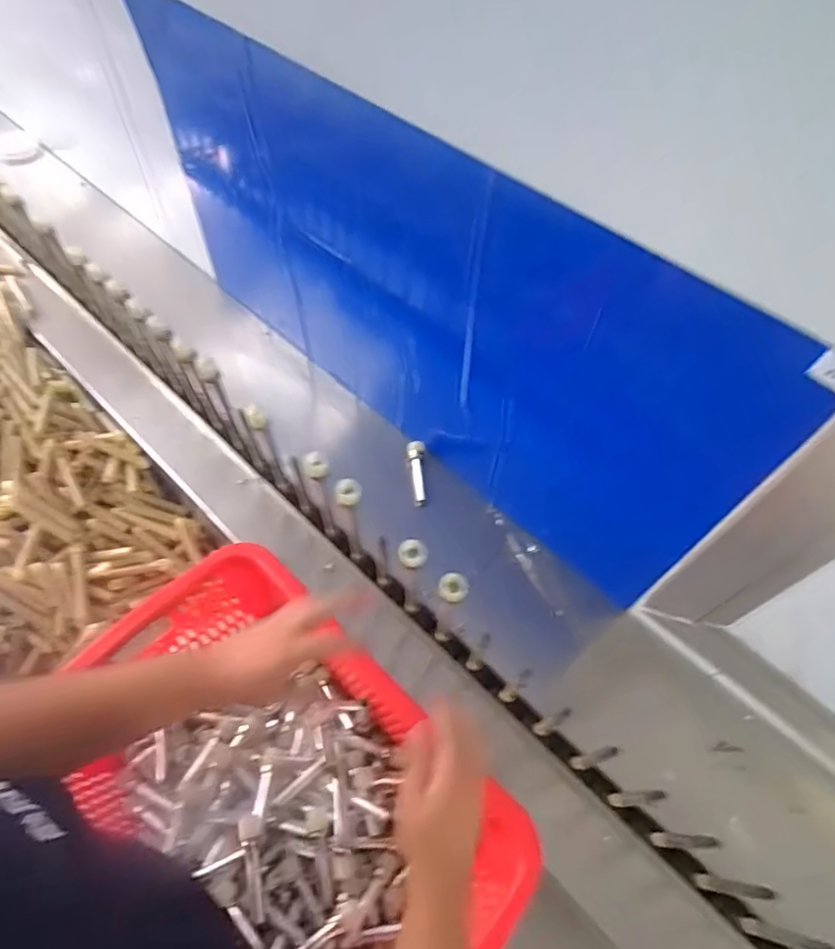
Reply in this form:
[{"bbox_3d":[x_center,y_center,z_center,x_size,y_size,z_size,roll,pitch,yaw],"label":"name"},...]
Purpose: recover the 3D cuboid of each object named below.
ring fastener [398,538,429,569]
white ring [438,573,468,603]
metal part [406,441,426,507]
[{"bbox_3d":[-0.005,0.081,0.574,0.030,0.016,0.026,3,58,0],"label":"ring fastener"},{"bbox_3d":[0.035,0.112,0.554,0.031,0.007,0.029,-7,71,20],"label":"white ring"},{"bbox_3d":[0.001,0.000,0.837,0.027,0.027,0.098,-5,81,-5],"label":"metal part"}]

